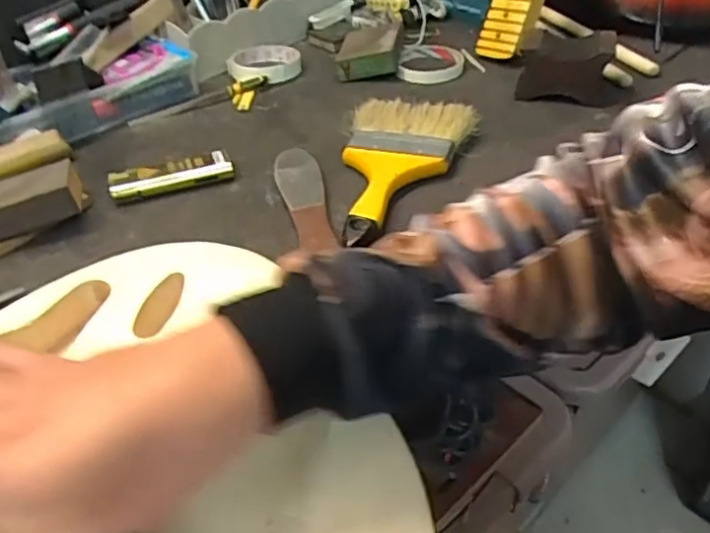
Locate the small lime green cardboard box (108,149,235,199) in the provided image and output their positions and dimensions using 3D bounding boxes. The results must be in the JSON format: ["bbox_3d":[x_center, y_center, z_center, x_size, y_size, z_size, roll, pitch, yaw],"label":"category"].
[{"bbox_3d":[-0.168,-0.084,0.561,0.108,0.015,0.036,-13,41,-11],"label":"small lime green cardboard box"}]

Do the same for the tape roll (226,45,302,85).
[{"bbox_3d":[-0.113,-0.246,0.747,0.076,0.025,0.085,18,45,23],"label":"tape roll"}]

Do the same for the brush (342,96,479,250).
[{"bbox_3d":[0.020,-0.095,0.548,0.108,0.025,0.214,17,45,23],"label":"brush"}]

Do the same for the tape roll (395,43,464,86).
[{"bbox_3d":[0.092,-0.248,0.741,0.077,0.023,0.089,1,41,6],"label":"tape roll"}]

